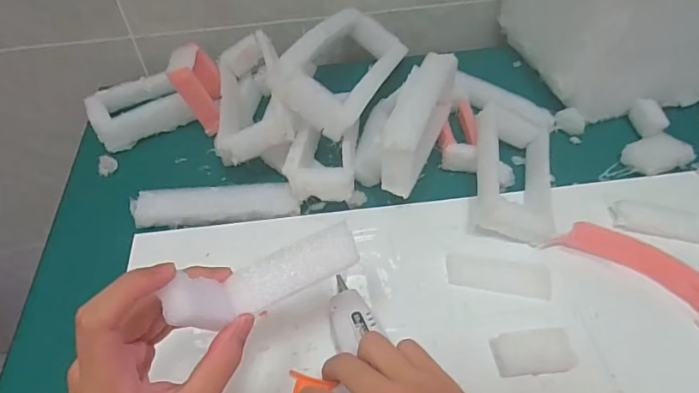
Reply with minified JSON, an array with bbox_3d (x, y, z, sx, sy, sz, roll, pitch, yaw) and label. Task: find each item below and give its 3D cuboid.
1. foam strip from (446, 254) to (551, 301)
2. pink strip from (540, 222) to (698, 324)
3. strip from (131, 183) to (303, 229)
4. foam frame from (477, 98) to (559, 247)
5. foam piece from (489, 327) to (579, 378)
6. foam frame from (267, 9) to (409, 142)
[{"bbox_3d":[0.133,0.070,0.428,0.088,0.004,0.033,8,50,9],"label":"foam strip"},{"bbox_3d":[0.254,0.064,0.408,0.152,0.027,0.038,33,57,26],"label":"pink strip"},{"bbox_3d":[-0.133,0.007,0.482,0.164,0.018,0.035,-3,49,-1],"label":"strip"},{"bbox_3d":[0.166,-0.031,0.479,0.078,0.043,0.169,6,52,8],"label":"foam frame"},{"bbox_3d":[0.142,0.122,0.369,0.058,0.027,0.030,-2,53,1],"label":"foam piece"},{"bbox_3d":[-0.003,-0.155,0.550,0.096,0.031,0.231,39,42,-8],"label":"foam frame"}]

